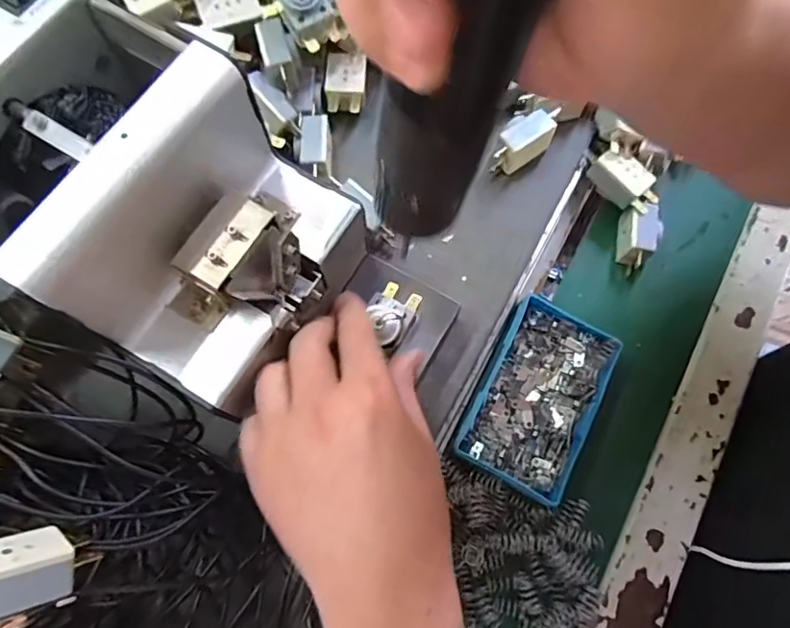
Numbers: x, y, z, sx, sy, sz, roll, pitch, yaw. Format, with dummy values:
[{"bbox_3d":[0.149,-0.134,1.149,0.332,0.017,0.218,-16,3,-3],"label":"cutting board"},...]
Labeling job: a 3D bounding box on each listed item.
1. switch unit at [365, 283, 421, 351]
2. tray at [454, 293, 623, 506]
[{"bbox_3d":[-0.002,0.000,0.309,0.026,0.017,0.039,24,73,6],"label":"switch unit"},{"bbox_3d":[0.091,0.053,0.344,0.070,0.023,0.113,26,74,6],"label":"tray"}]

